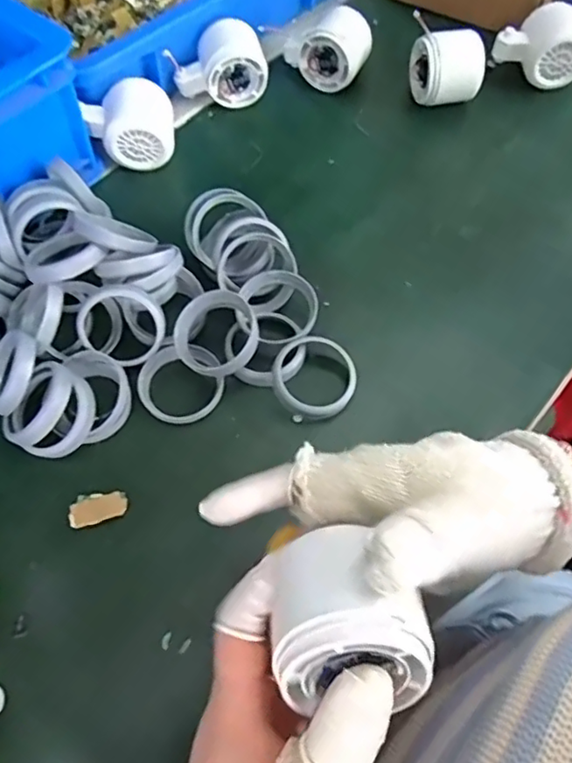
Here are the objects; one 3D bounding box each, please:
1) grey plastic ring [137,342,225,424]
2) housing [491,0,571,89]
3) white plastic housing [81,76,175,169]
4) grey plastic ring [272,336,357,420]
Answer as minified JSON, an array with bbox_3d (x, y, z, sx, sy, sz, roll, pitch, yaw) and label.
[{"bbox_3d":[-0.074,0.000,0.412,0.059,0.009,0.058,0,63,-1],"label":"grey plastic ring"},{"bbox_3d":[0.242,-0.316,0.550,0.082,0.060,0.048,20,63,10],"label":"housing"},{"bbox_3d":[-0.134,-0.224,0.504,0.071,0.052,0.053,-2,63,-2],"label":"white plastic housing"},{"bbox_3d":[0.020,-0.004,0.406,0.057,0.014,0.057,0,63,-1],"label":"grey plastic ring"}]

